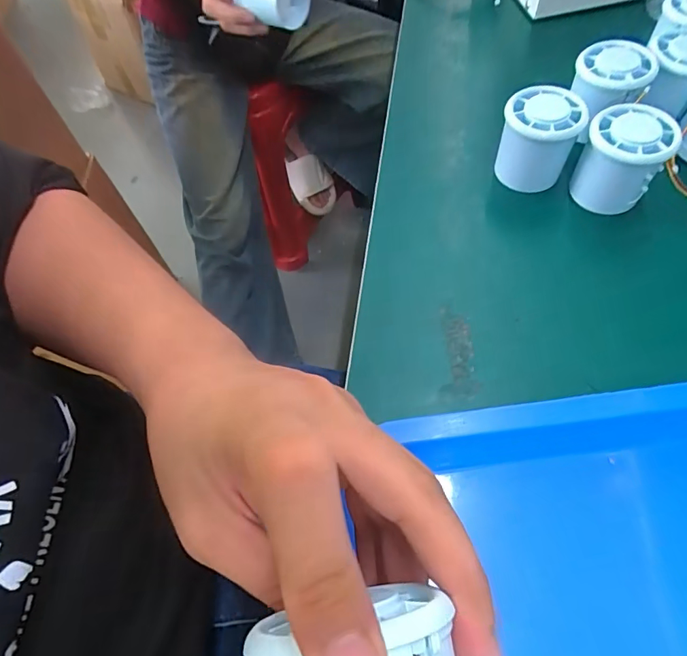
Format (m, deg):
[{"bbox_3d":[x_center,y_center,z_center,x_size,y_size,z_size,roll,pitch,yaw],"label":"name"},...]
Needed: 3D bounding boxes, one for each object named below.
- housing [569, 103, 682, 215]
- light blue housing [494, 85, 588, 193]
[{"bbox_3d":[0.203,-0.121,0.339,0.053,0.067,0.052,-2,60,3],"label":"housing"},{"bbox_3d":[0.150,-0.145,0.358,0.056,0.065,0.050,22,63,13],"label":"light blue housing"}]

